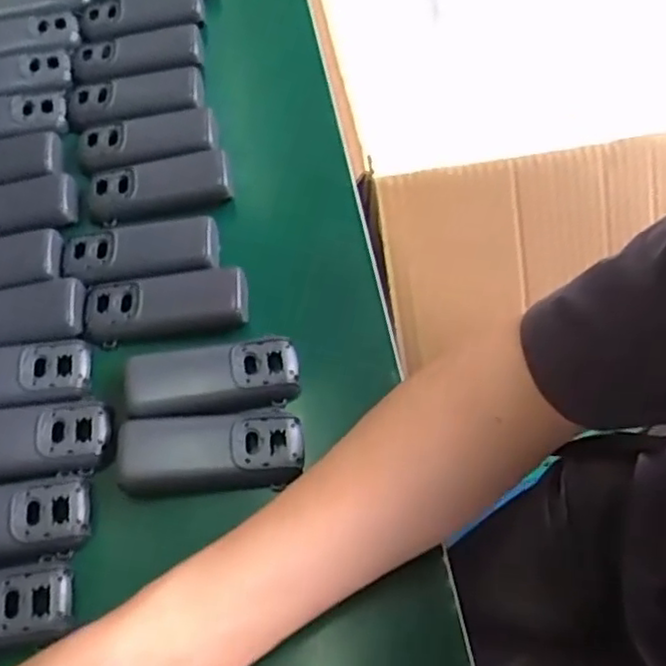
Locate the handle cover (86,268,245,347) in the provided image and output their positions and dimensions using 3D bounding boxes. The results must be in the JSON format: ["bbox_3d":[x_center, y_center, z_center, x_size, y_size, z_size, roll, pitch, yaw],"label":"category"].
[{"bbox_3d":[-0.108,-0.020,0.443,0.104,0.015,0.040,-8,62,-2],"label":"handle cover"}]

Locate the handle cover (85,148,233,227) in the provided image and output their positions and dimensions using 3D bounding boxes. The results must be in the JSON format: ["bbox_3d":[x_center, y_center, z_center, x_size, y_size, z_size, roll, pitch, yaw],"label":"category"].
[{"bbox_3d":[-0.125,-0.106,0.490,0.101,0.013,0.042,-10,62,-4],"label":"handle cover"}]

